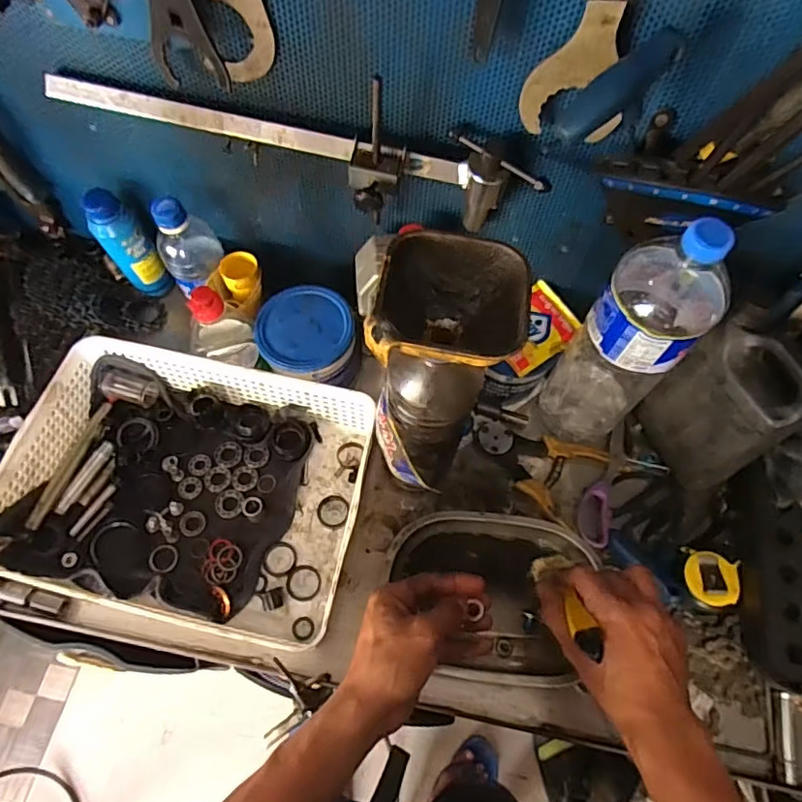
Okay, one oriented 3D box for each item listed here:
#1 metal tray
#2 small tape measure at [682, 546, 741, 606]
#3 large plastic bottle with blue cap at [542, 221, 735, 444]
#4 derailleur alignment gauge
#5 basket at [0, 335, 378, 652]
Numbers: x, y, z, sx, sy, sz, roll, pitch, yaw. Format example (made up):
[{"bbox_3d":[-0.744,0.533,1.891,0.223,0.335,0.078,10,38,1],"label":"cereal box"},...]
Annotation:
[{"bbox_3d":[0.087,0.191,0.559,0.196,0.026,0.155,7,67,0],"label":"metal tray"},{"bbox_3d":[0.311,0.179,0.565,0.053,0.019,0.051,9,64,2],"label":"small tape measure"},{"bbox_3d":[0.213,-0.049,0.521,0.094,0.302,0.093,-37,71,-18],"label":"large plastic bottle with blue cap"},{"bbox_3d":[-0.095,-0.211,0.472,0.424,0.125,0.058,9,64,2],"label":"derailleur alignment gauge"},{"bbox_3d":[-0.206,0.082,0.564,0.325,0.082,0.264,12,67,3],"label":"basket"}]

